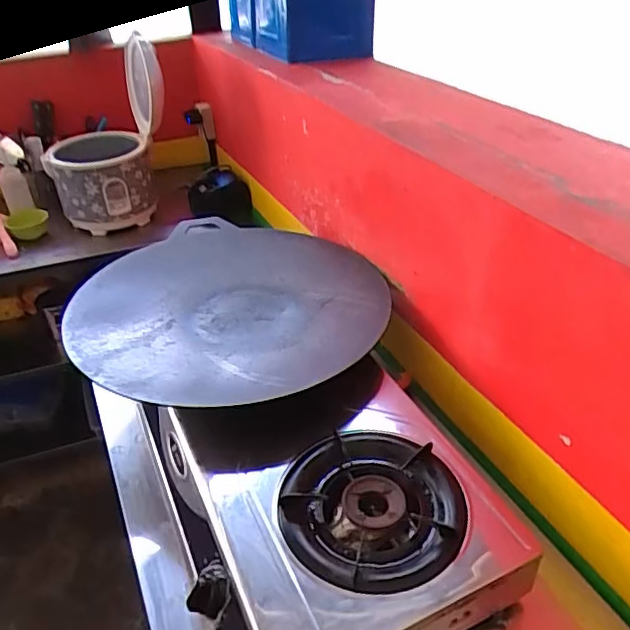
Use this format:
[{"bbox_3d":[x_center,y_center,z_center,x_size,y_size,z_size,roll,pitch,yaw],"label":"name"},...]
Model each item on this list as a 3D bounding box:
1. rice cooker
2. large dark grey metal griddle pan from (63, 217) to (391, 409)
[{"bbox_3d":[-0.582,-0.503,1.603,0.338,0.435,0.334,-12,36,-12],"label":"rice cooker"},{"bbox_3d":[-0.146,-0.016,0.994,0.510,0.060,0.541,-2,36,1],"label":"large dark grey metal griddle pan"}]

